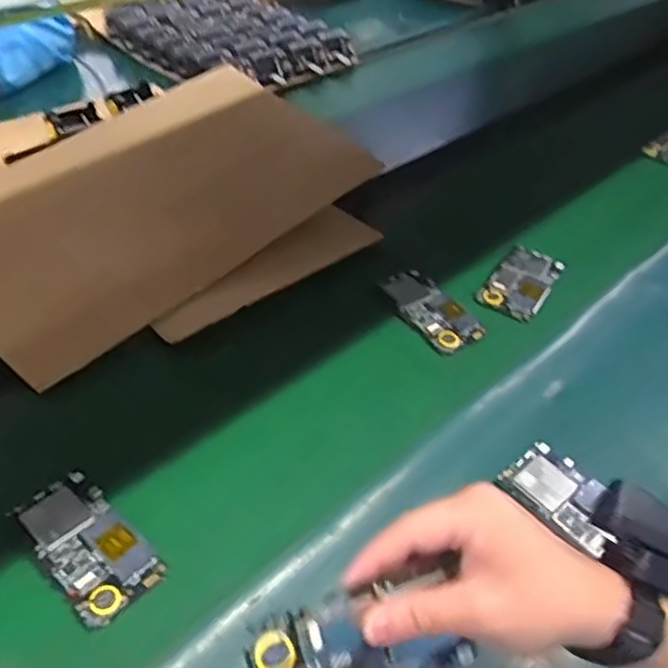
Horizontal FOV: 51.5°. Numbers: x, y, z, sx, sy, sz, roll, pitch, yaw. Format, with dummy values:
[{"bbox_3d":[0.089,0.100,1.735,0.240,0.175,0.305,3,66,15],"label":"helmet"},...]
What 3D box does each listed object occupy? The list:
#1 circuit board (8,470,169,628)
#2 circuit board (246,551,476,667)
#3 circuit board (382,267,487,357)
[{"bbox_3d":[-0.187,0.156,0.522,0.123,0.009,0.062,35,52,29],"label":"circuit board"},{"bbox_3d":[0.017,0.174,0.378,0.118,0.072,0.010,-19,8,-18],"label":"circuit board"},{"bbox_3d":[0.106,-0.028,0.753,0.063,0.010,0.122,-22,49,-25],"label":"circuit board"}]

